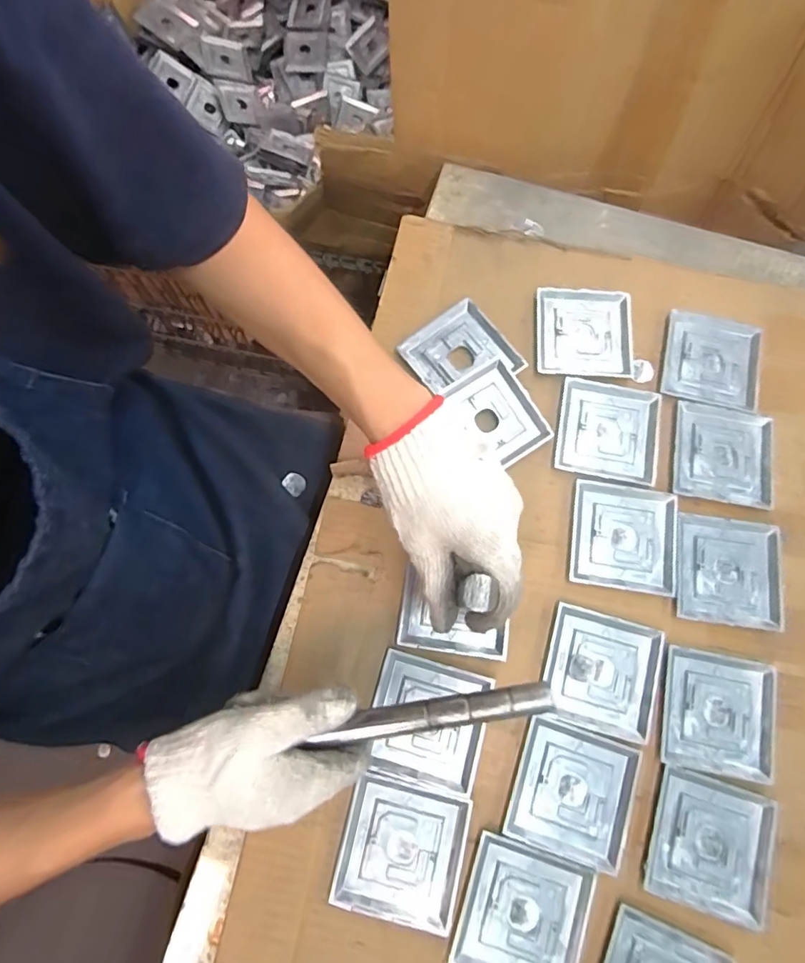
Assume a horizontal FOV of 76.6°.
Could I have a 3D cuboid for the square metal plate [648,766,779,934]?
[{"bbox_3d":[0.239,0.280,0.391,0.091,0.006,0.089,18,78,4],"label":"square metal plate"}]

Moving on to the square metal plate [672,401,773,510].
[{"bbox_3d":[0.295,-0.024,0.466,0.089,0.004,0.089,10,77,2],"label":"square metal plate"}]

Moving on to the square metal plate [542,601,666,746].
[{"bbox_3d":[0.164,0.157,0.420,0.091,0.004,0.089,16,78,3],"label":"square metal plate"}]

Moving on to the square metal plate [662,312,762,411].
[{"bbox_3d":[0.296,-0.116,0.488,0.088,0.004,0.088,13,76,2],"label":"square metal plate"}]

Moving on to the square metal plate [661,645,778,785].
[{"bbox_3d":[0.259,0.189,0.415,0.089,0.004,0.090,11,77,2],"label":"square metal plate"}]

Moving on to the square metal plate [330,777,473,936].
[{"bbox_3d":[0.000,0.279,0.384,0.091,0.007,0.088,14,78,3],"label":"square metal plate"}]

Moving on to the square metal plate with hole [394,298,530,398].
[{"bbox_3d":[0.056,-0.122,0.485,0.089,0.007,0.088,-35,79,-9],"label":"square metal plate with hole"}]

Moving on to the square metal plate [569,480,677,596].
[{"bbox_3d":[0.195,0.049,0.447,0.088,0.004,0.090,9,77,2],"label":"square metal plate"}]

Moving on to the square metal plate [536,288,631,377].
[{"bbox_3d":[0.176,-0.144,0.495,0.090,0.006,0.088,5,76,0],"label":"square metal plate"}]

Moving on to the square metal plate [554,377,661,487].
[{"bbox_3d":[0.190,-0.046,0.471,0.090,0.004,0.090,12,78,2],"label":"square metal plate"}]

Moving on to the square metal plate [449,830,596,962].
[{"bbox_3d":[0.091,0.323,0.377,0.091,0.009,0.088,19,78,4],"label":"square metal plate"}]

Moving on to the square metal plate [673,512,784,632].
[{"bbox_3d":[0.284,0.077,0.442,0.093,0.006,0.090,9,77,2],"label":"square metal plate"}]

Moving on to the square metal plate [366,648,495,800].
[{"bbox_3d":[0.020,0.192,0.406,0.090,0.009,0.090,15,78,3],"label":"square metal plate"}]

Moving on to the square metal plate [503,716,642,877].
[{"bbox_3d":[0.134,0.243,0.398,0.091,0.004,0.089,17,78,3],"label":"square metal plate"}]

